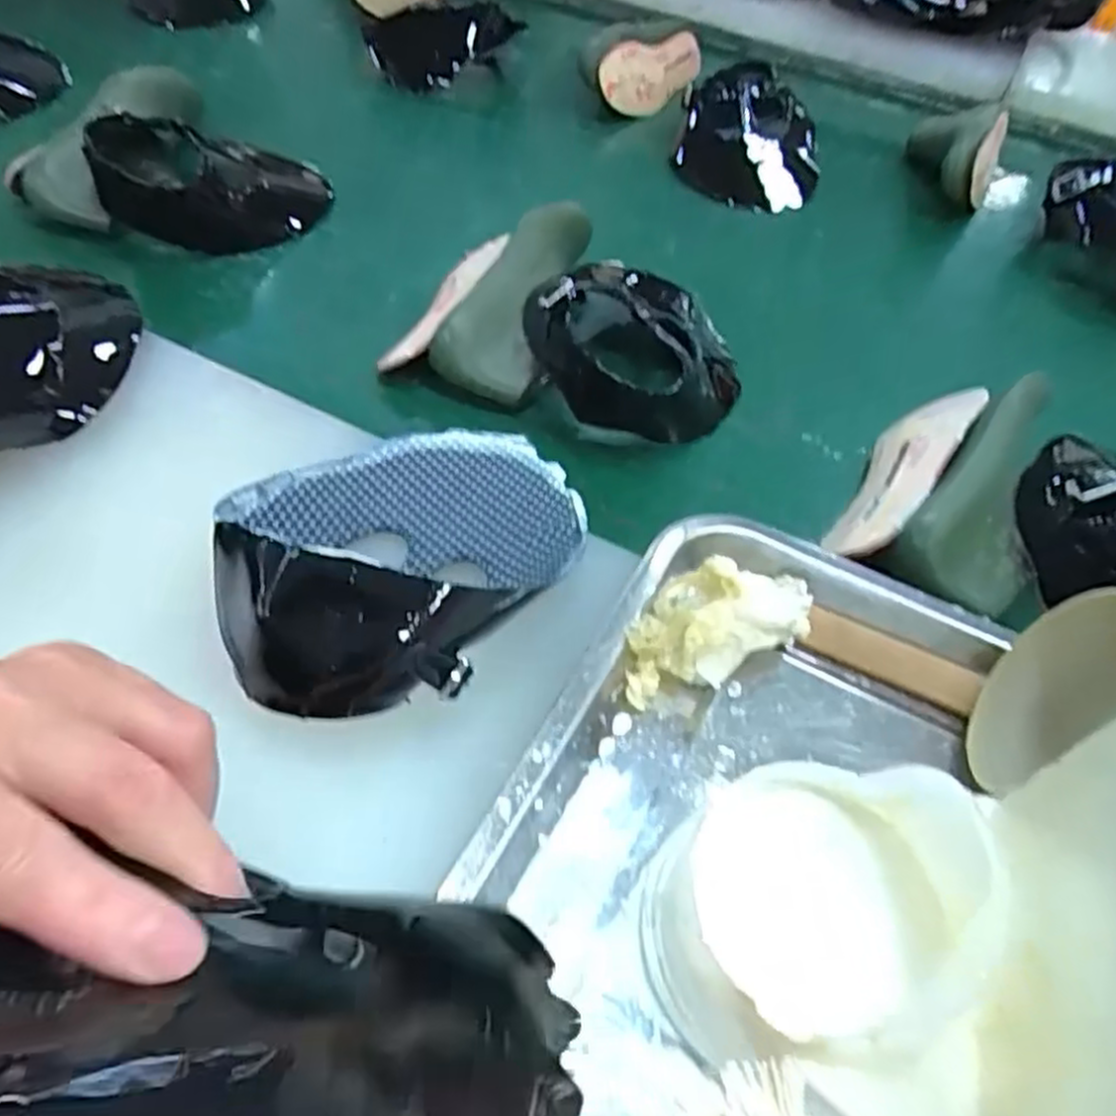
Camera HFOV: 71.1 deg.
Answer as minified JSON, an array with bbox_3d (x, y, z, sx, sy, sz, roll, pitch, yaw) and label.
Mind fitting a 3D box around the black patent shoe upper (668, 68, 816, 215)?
[{"bbox_3d":[0.186,-0.402,0.744,0.133,0.071,0.159,16,52,7],"label":"black patent shoe upper"}]

